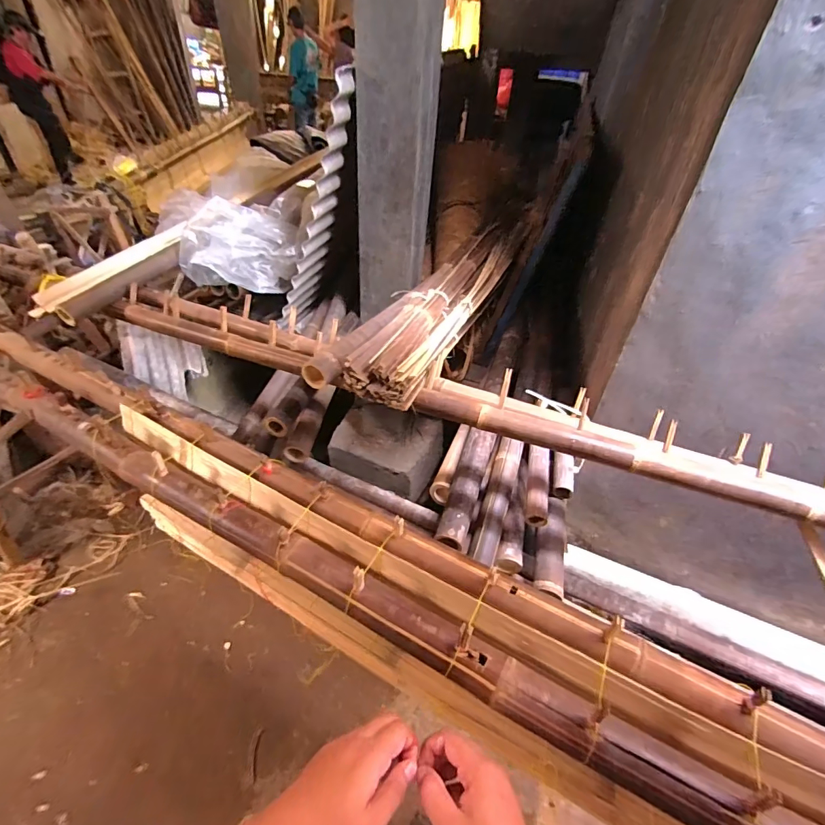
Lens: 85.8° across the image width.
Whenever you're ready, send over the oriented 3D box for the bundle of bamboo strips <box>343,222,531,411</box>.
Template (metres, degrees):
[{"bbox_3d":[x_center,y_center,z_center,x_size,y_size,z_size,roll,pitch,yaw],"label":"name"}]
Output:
[{"bbox_3d":[0.144,-0.423,1.472,0.242,0.098,1.228,20,44,17],"label":"bundle of bamboo strips"}]

